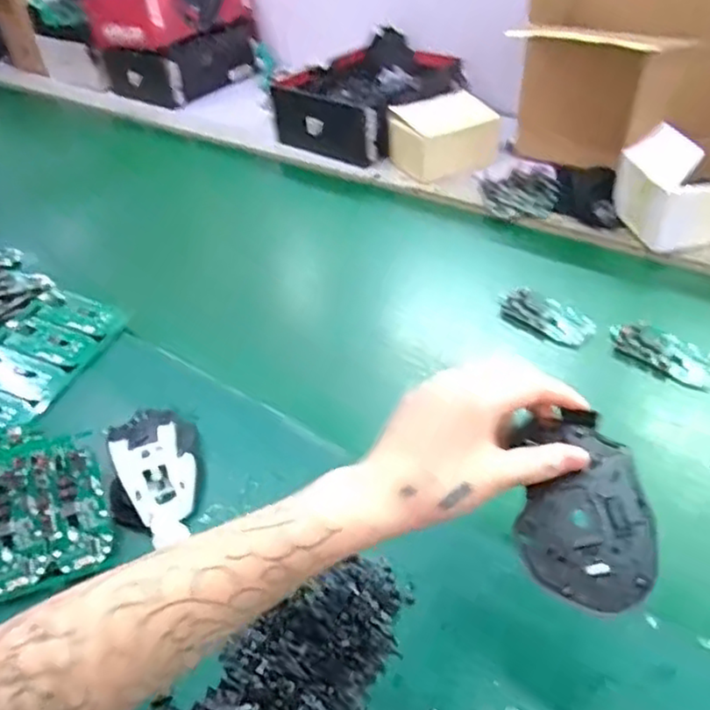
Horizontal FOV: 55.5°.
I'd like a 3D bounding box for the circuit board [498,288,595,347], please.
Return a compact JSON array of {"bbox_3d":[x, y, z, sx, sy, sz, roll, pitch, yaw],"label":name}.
[{"bbox_3d":[0.190,-0.038,0.670,0.047,0.018,0.091,-33,46,-27],"label":"circuit board"}]

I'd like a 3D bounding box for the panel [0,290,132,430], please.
[{"bbox_3d":[-0.327,-0.002,0.686,0.108,0.014,0.196,10,43,19],"label":"panel"}]

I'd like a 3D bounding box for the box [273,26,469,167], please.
[{"bbox_3d":[0.027,-0.398,1.031,0.221,0.096,0.254,21,47,29],"label":"box"}]

